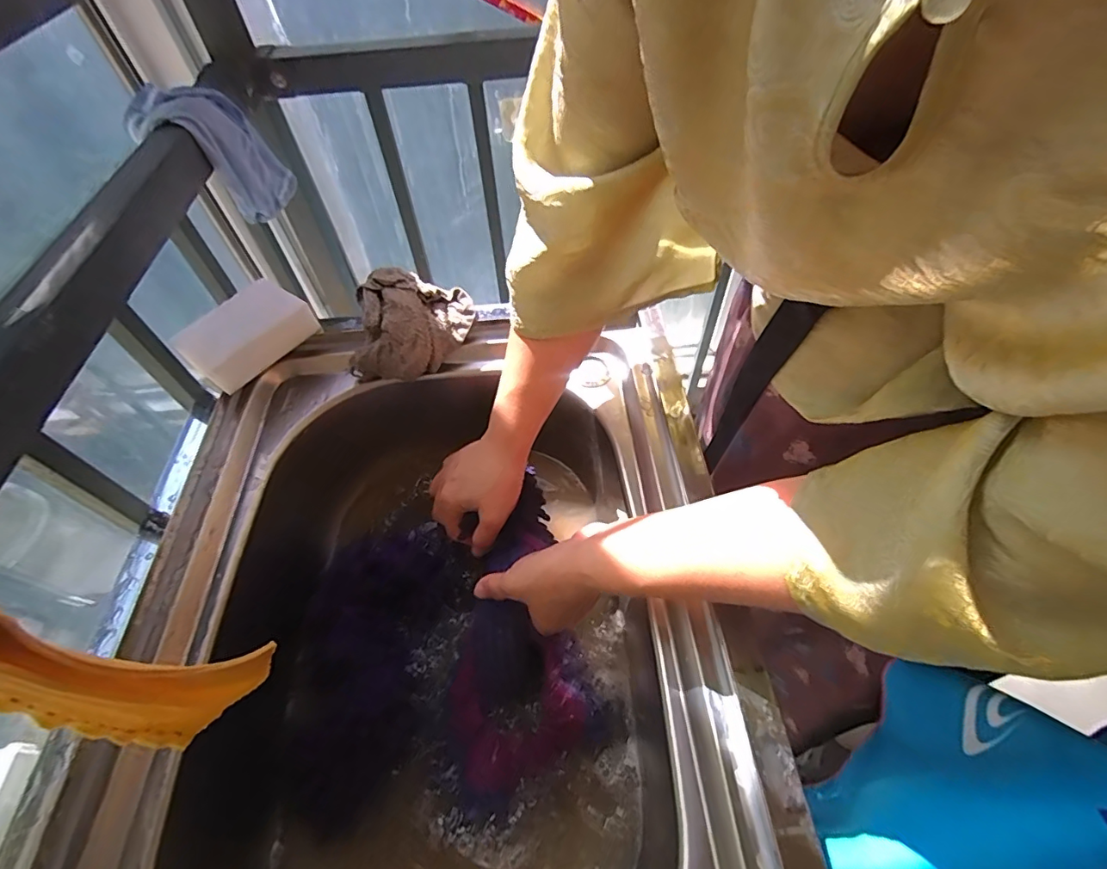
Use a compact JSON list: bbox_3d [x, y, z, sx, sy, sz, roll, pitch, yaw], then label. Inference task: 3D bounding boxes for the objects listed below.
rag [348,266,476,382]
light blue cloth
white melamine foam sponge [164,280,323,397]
[{"bbox_3d":[-0.133,-0.105,0.478,0.109,0.059,0.097,2,55,5],"label":"rag"},{"bbox_3d":[-0.358,-0.296,0.535,0.104,0.114,0.094,-1,55,2],"label":"light blue cloth"},{"bbox_3d":[-0.281,-0.094,0.463,0.073,0.031,0.107,33,63,23],"label":"white melamine foam sponge"}]

